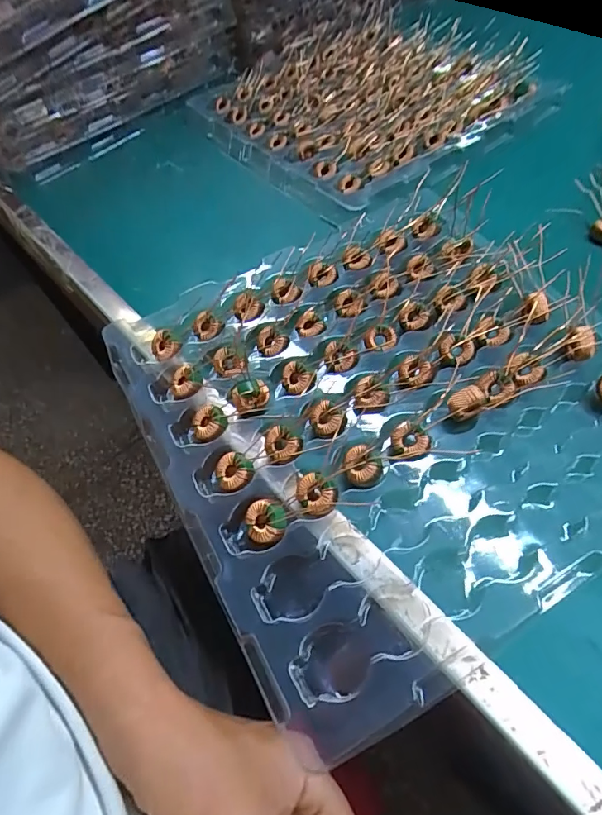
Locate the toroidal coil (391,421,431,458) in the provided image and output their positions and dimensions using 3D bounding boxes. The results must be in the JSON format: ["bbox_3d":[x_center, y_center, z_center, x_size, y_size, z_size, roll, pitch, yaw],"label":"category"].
[{"bbox_3d":[0.062,0.018,0.265,0.020,0.006,0.021,-2,58,3],"label":"toroidal coil"}]

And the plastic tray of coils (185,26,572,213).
[{"bbox_3d":[0.068,-0.332,0.495,0.275,0.026,0.292,-34,62,-16],"label":"plastic tray of coils"}]

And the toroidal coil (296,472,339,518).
[{"bbox_3d":[0.009,0.047,0.251,0.022,0.006,0.024,-2,58,3],"label":"toroidal coil"}]

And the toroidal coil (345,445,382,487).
[{"bbox_3d":[0.033,0.032,0.260,0.020,0.007,0.025,-38,61,1],"label":"toroidal coil"}]

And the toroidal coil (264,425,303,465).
[{"bbox_3d":[-0.011,0.021,0.270,0.020,0.006,0.023,-13,58,-3],"label":"toroidal coil"}]

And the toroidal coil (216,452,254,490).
[{"bbox_3d":[-0.038,0.035,0.262,0.023,0.006,0.019,26,64,19],"label":"toroidal coil"}]

